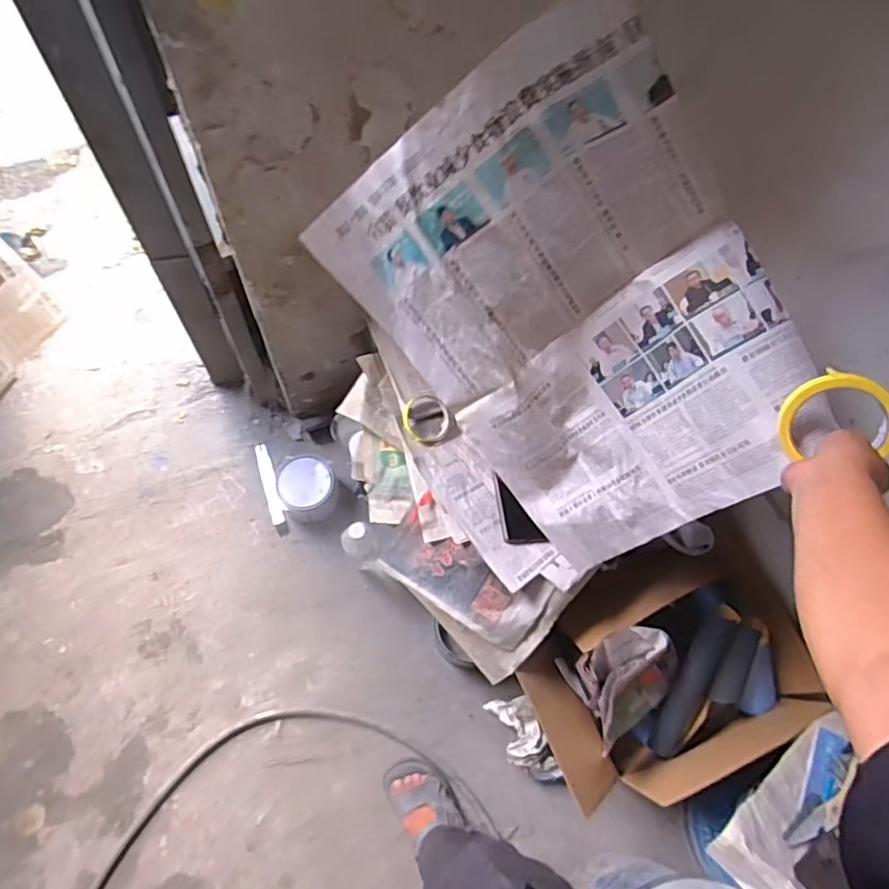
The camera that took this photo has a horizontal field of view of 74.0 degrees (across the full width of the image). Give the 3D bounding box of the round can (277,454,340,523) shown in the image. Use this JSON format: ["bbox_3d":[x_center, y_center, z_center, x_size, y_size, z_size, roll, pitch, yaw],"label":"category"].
[{"bbox_3d":[-0.313,0.101,1.361,0.127,0.108,0.129,0,64,0],"label":"round can"}]

